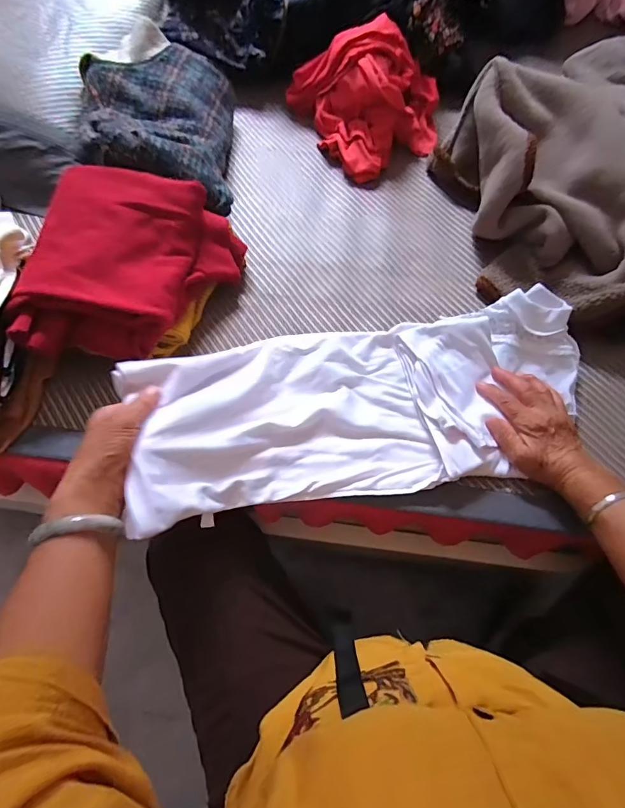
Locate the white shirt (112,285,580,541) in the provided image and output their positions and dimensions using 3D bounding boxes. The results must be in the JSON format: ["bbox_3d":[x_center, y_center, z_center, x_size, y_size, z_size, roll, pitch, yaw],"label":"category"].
[{"bbox_3d":[0.073,-0.005,0.499,0.532,0.086,0.230,-16,67,-17],"label":"white shirt"}]

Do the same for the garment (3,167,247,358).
[{"bbox_3d":[-0.220,-0.173,0.523,0.250,0.113,0.210,-4,66,-3],"label":"garment"}]

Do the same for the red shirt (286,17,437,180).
[{"bbox_3d":[0.104,-0.530,0.728,0.211,0.126,0.233,-28,69,-13],"label":"red shirt"}]

